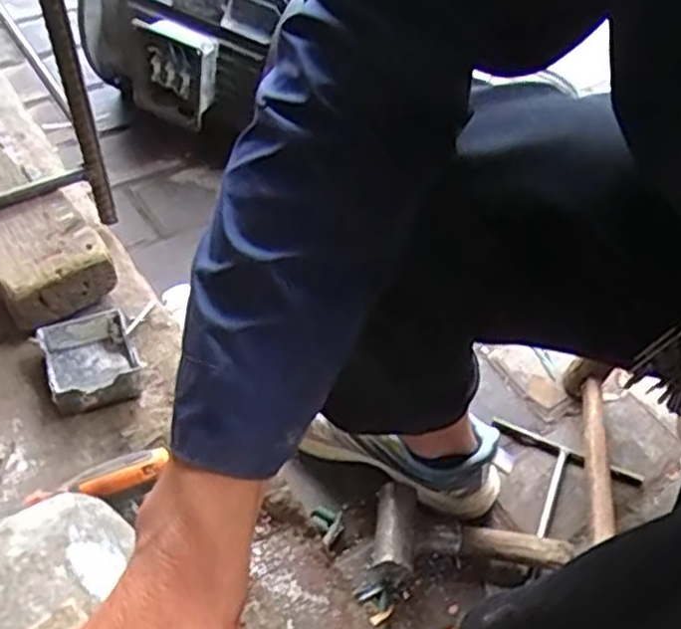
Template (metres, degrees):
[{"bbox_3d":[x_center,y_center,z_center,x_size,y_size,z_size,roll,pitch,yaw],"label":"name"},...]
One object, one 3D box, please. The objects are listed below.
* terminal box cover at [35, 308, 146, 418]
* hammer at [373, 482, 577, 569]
[{"bbox_3d":[-0.214,0.041,0.632,0.075,0.038,0.077,-17,56,-19],"label":"terminal box cover"},{"bbox_3d":[0.134,0.236,0.743,0.199,0.038,0.083,11,52,2],"label":"hammer"}]

